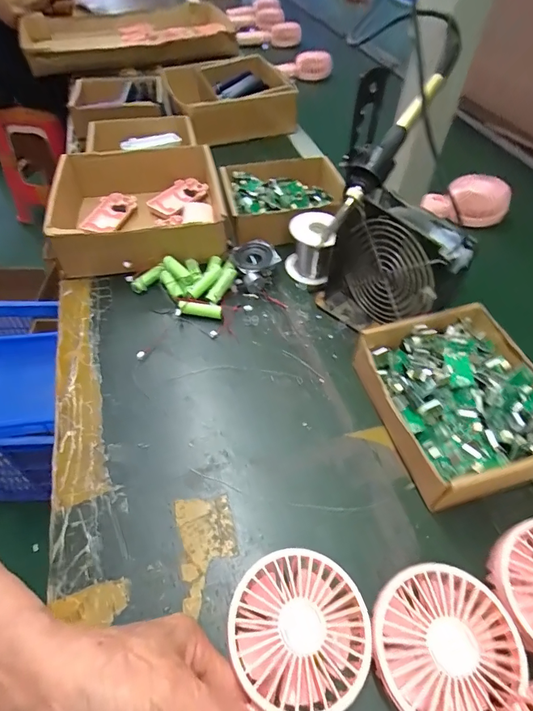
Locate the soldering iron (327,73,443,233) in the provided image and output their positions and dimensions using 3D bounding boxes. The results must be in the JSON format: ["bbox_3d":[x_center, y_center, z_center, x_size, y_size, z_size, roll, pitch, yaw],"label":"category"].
[{"bbox_3d":[0.103,-0.176,0.350,0.023,0.025,0.158,35,90,25],"label":"soldering iron"}]

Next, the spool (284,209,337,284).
[{"bbox_3d":[0.053,-0.133,0.505,0.054,0.070,0.054,4,52,4],"label":"spool"}]

